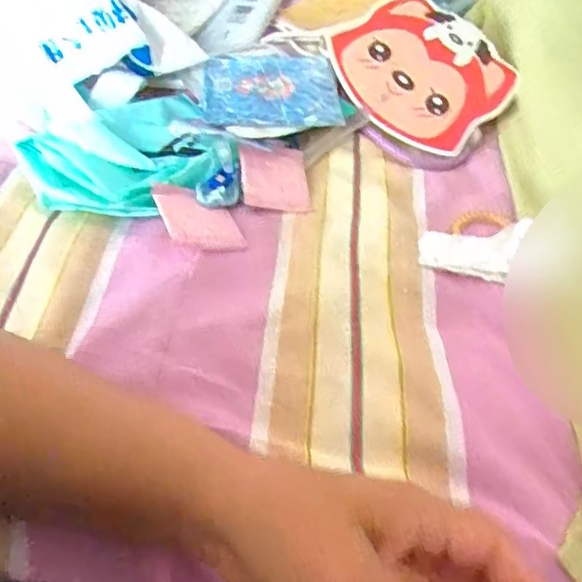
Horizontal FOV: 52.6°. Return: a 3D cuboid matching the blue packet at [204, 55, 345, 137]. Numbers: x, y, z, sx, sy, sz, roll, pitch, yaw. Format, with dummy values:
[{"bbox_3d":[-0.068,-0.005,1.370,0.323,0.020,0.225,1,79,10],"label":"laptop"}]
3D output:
[{"bbox_3d":[-0.019,-0.187,0.551,0.126,0.020,0.137,-3,40,-4],"label":"blue packet"}]

